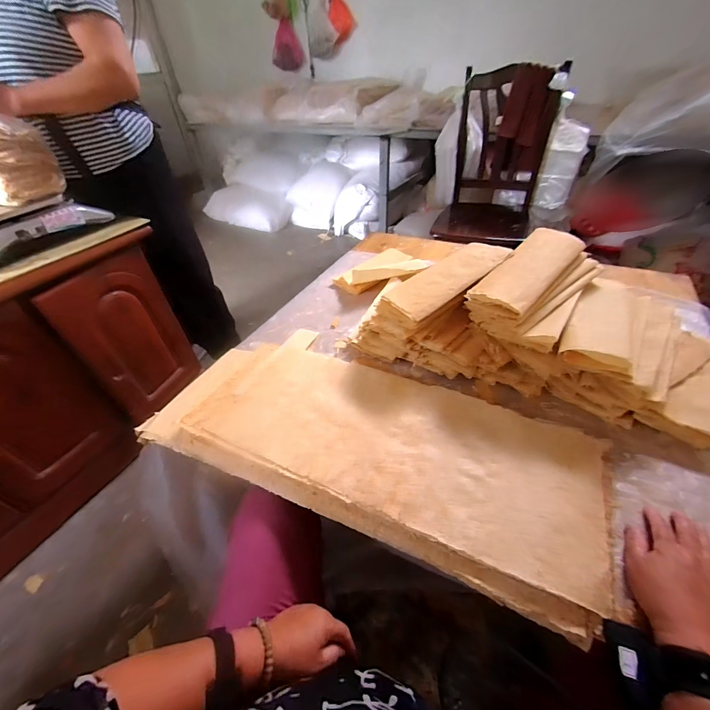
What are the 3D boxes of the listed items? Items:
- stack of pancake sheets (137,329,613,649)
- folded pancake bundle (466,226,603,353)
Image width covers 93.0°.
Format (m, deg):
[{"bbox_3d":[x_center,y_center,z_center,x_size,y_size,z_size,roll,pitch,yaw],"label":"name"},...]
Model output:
[{"bbox_3d":[0.007,0.139,0.611,0.772,0.034,0.304,15,46,20],"label":"stack of pancake sheets"},{"bbox_3d":[0.350,-0.138,0.658,0.168,0.097,0.263,30,52,29],"label":"folded pancake bundle"}]

